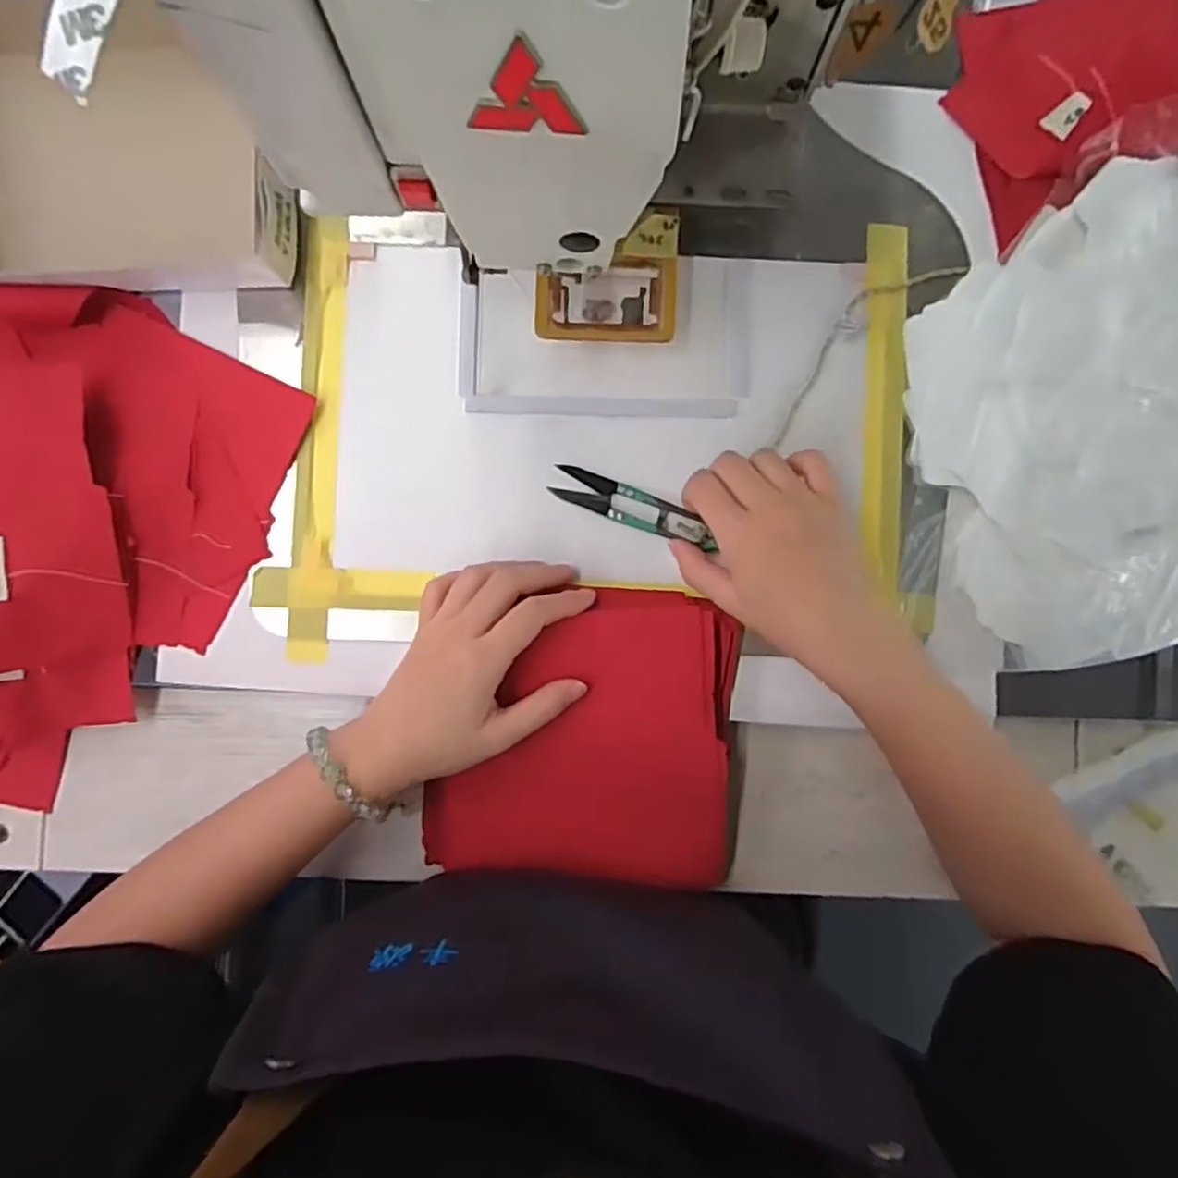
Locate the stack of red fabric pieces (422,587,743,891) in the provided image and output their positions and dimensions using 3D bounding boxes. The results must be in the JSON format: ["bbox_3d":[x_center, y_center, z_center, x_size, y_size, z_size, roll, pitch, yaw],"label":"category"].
[{"bbox_3d":[-0.003,0.083,0.398,0.170,0.029,0.163,4,87,-1],"label":"stack of red fabric pieces"}]

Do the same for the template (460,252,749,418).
[{"bbox_3d":[0.010,-0.153,0.406,0.171,0.025,0.093,1,87,-1],"label":"template"}]

